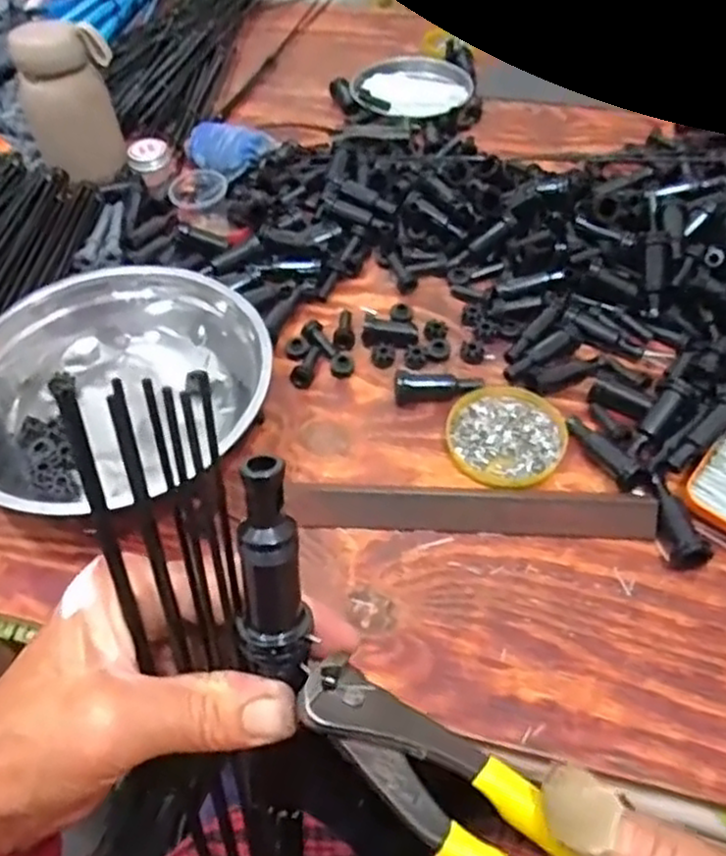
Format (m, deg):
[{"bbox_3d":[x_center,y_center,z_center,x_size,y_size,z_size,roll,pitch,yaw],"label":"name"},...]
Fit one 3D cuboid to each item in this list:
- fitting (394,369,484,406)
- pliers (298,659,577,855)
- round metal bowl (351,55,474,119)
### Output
[{"bbox_3d":[0.057,-0.033,0.559,0.066,0.015,0.018,-3,52,-1],"label":"fitting"},{"bbox_3d":[0.039,0.121,0.222,0.141,0.018,0.037,37,61,18],"label":"pliers"},{"bbox_3d":[0.058,-0.400,0.865,0.133,0.025,0.133,-1,52,1],"label":"round metal bowl"}]

